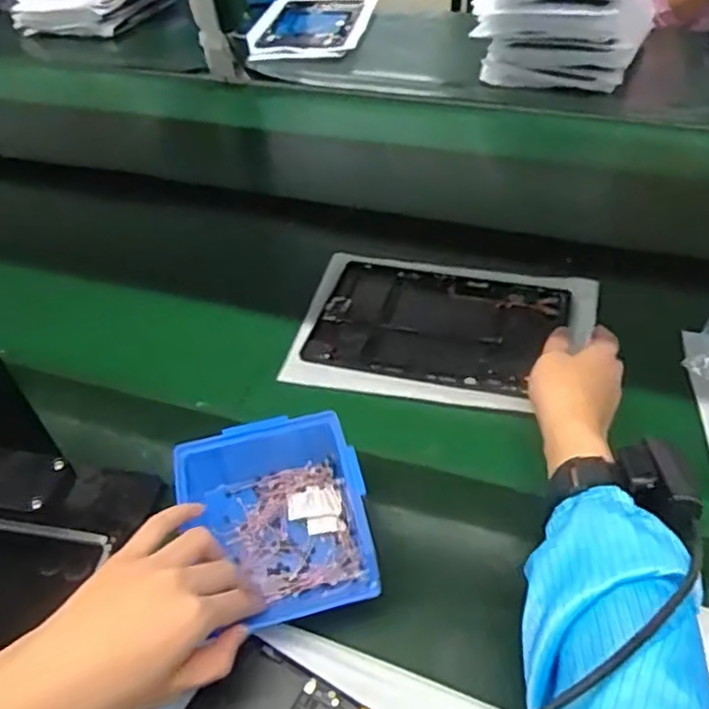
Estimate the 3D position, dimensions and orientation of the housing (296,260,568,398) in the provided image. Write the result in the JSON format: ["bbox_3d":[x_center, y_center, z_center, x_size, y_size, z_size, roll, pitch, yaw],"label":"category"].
[{"bbox_3d":[0.079,-0.033,0.653,0.229,0.015,0.156,11,46,14],"label":"housing"}]

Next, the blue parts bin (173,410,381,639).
[{"bbox_3d":[-0.054,0.119,0.474,0.125,0.071,0.132,-11,45,-8],"label":"blue parts bin"}]

